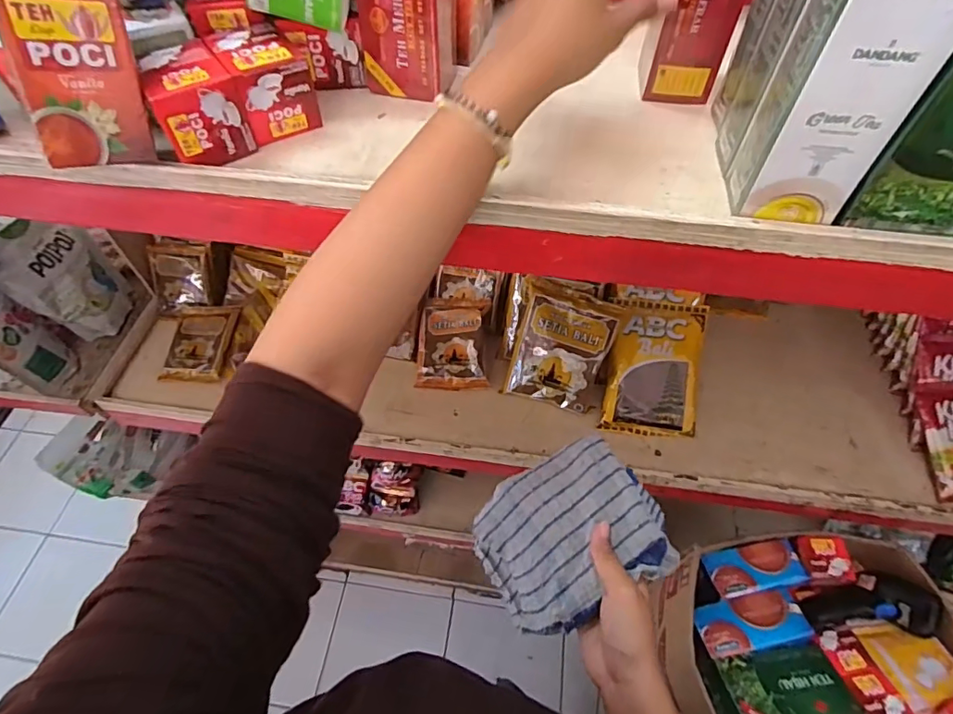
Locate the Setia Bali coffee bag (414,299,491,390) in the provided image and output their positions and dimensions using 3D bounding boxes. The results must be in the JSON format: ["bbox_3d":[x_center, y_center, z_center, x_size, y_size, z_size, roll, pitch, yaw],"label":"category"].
[{"bbox_3d":[-0.034,-0.022,0.755,0.101,0.021,0.136,1,71,11],"label":"Setia Bali coffee bag"}]

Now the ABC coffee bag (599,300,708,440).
[{"bbox_3d":[0.239,0.014,0.691,0.120,0.028,0.176,7,88,2],"label":"ABC coffee bag"}]

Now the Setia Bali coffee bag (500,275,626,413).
[{"bbox_3d":[0.113,-0.012,0.694,0.126,0.029,0.155,15,95,15],"label":"Setia Bali coffee bag"}]

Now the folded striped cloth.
[{"bbox_3d":[0.072,0.161,0.456,0.167,0.057,0.126,-39,61,15],"label":"folded striped cloth"}]

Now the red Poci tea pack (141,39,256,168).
[{"bbox_3d":[-0.207,-0.180,0.379,0.062,0.059,0.062,-29,60,-19],"label":"red Poci tea pack"}]

